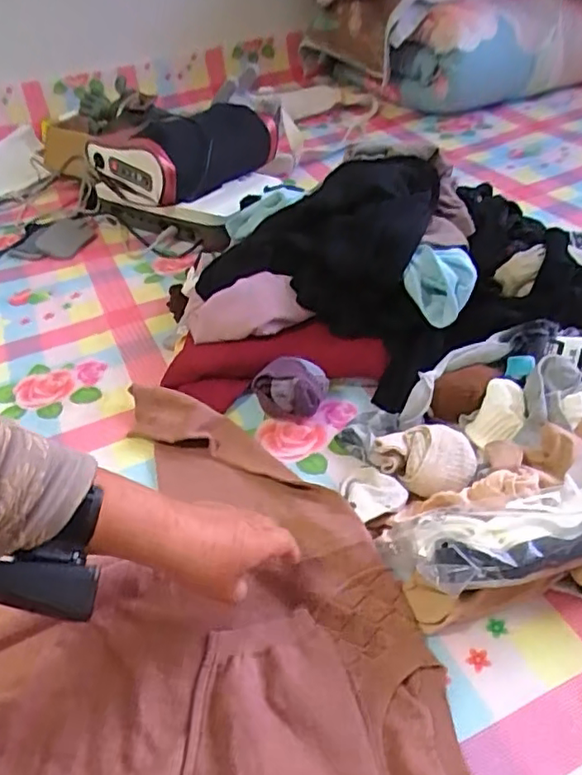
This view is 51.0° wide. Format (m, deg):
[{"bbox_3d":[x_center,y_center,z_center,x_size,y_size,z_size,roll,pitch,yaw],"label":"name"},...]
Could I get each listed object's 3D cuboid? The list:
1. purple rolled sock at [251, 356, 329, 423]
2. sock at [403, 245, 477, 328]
[{"bbox_3d":[0.004,0.004,0.716,0.082,0.061,0.066,21,49,30],"label":"purple rolled sock"},{"bbox_3d":[0.176,-0.116,0.729,0.080,0.080,0.081,5,43,16],"label":"sock"}]

